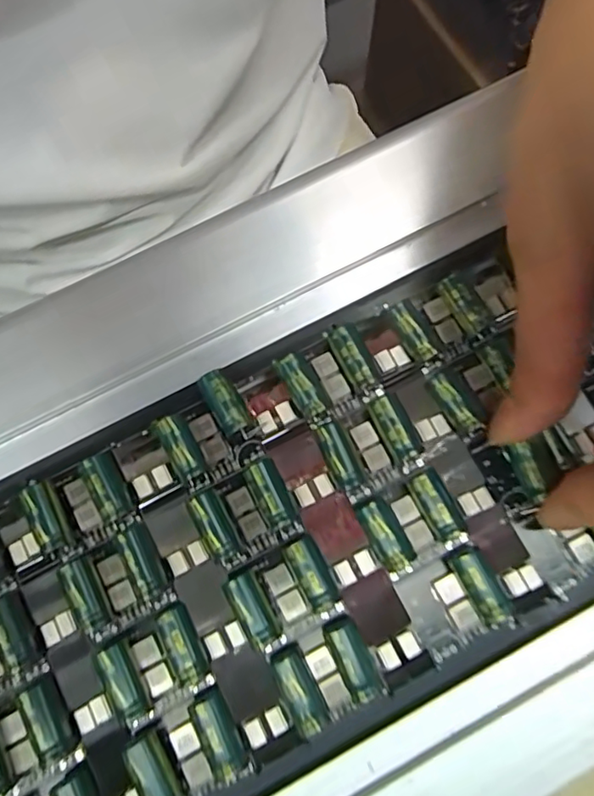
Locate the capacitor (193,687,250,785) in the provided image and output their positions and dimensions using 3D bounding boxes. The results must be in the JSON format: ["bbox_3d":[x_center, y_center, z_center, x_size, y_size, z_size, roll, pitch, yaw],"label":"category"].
[{"bbox_3d":[-0.021,0.091,0.154,0.009,0.007,0.022,-29,79,-6],"label":"capacitor"}]

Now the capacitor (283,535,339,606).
[{"bbox_3d":[0.004,0.050,0.165,0.009,0.006,0.020,-27,79,-6],"label":"capacitor"}]

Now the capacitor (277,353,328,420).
[{"bbox_3d":[0.002,-0.004,0.178,0.009,0.008,0.020,-25,78,-5],"label":"capacitor"}]

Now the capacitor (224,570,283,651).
[{"bbox_3d":[-0.012,0.060,0.162,0.009,0.006,0.020,-28,79,-6],"label":"capacitor"}]

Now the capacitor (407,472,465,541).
[{"bbox_3d":[0.041,0.032,0.170,0.009,0.011,0.020,-27,79,-6],"label":"capacitor"}]

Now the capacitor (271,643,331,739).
[{"bbox_3d":[0.000,0.081,0.157,0.009,0.007,0.022,-27,79,-6],"label":"capacitor"}]

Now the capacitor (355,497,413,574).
[{"bbox_3d":[0.025,0.040,0.167,0.010,0.010,0.021,-24,78,-5],"label":"capacitor"}]

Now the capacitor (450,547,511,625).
[{"bbox_3d":[0.052,0.054,0.163,0.009,0.007,0.021,-27,79,-6],"label":"capacitor"}]

